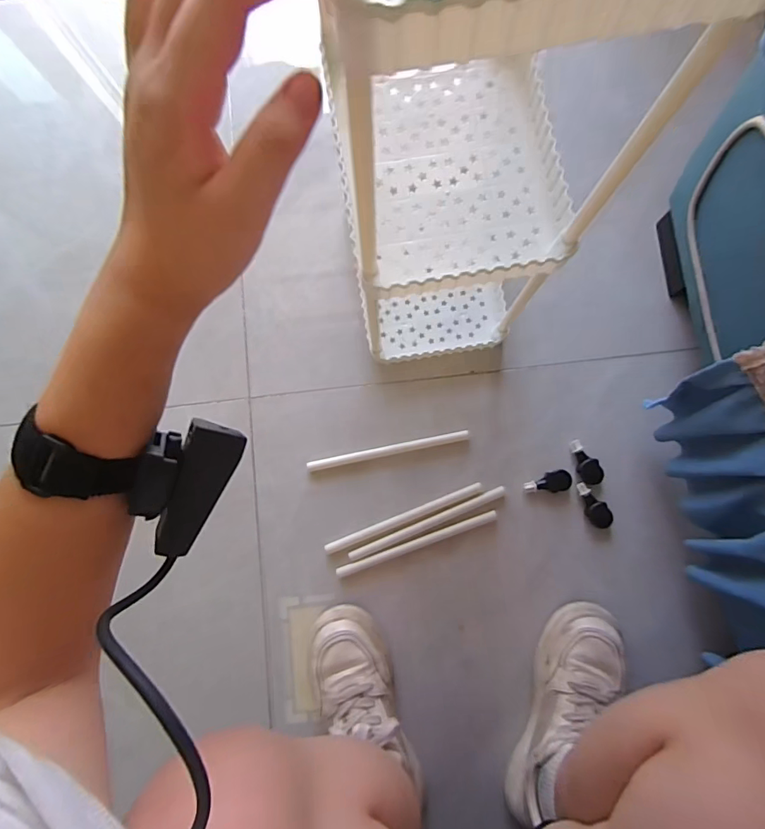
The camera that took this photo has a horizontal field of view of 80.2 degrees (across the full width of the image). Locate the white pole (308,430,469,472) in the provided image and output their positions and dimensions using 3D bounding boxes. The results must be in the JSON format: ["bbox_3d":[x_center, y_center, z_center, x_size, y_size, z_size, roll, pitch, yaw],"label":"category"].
[{"bbox_3d":[0.007,0.051,0.639,0.226,0.012,0.015,-12,82,0],"label":"white pole"}]

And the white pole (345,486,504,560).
[{"bbox_3d":[0.061,0.148,0.619,0.225,0.008,0.015,-24,82,-1],"label":"white pole"}]

